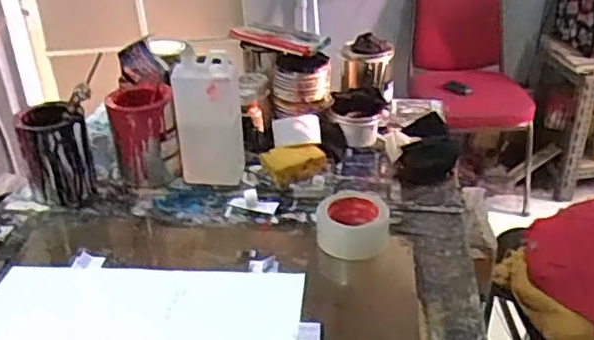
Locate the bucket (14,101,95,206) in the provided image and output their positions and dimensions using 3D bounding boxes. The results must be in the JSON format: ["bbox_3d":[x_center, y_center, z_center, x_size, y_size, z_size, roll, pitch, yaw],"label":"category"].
[{"bbox_3d":[-0.401,-0.021,1.072,0.106,0.158,0.091,-14,30,-20],"label":"bucket"}]

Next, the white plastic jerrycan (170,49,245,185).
[{"bbox_3d":[-0.143,-0.069,1.056,0.108,0.233,0.076,-7,28,-7],"label":"white plastic jerrycan"}]

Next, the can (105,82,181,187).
[{"bbox_3d":[-0.262,-0.055,1.111,0.103,0.165,0.106,-9,29,-11],"label":"can"}]

